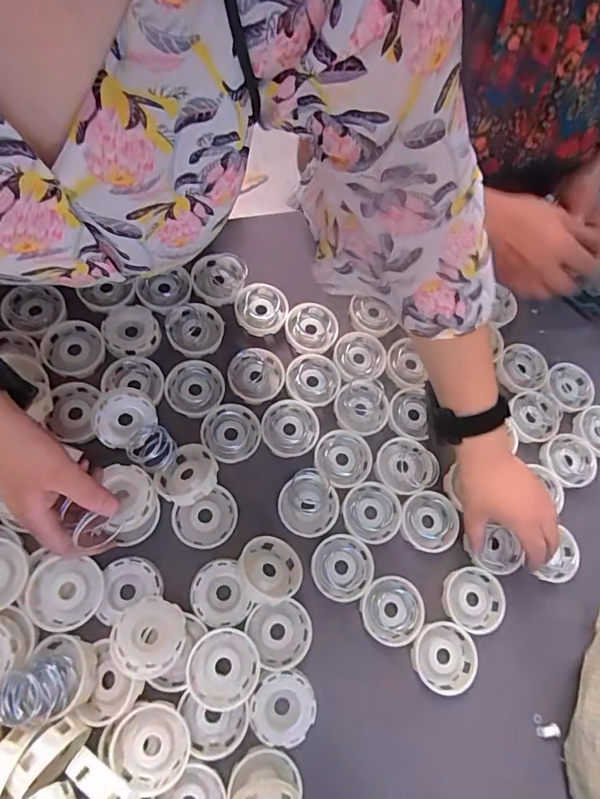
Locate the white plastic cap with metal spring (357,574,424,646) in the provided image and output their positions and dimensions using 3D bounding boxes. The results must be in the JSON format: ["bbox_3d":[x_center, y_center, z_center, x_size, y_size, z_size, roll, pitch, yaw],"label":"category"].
[{"bbox_3d":[0.089,0.205,0.461,0.059,0.022,0.060,0,65,-1],"label":"white plastic cap with metal spring"}]

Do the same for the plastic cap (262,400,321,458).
[{"bbox_3d":[-0.011,0.032,0.519,0.060,0.023,0.060,0,65,-1],"label":"plastic cap"}]

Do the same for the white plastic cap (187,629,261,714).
[{"bbox_3d":[-0.065,0.229,0.401,0.058,0.017,0.060,0,65,-1],"label":"white plastic cap"}]

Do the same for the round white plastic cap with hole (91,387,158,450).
[{"bbox_3d":[-0.173,0.016,0.462,0.058,0.023,0.051,-36,111,-17],"label":"round white plastic cap with hole"}]

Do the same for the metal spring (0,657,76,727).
[{"bbox_3d":[-0.210,0.234,0.376,0.050,0.042,0.040,-16,67,-8],"label":"metal spring"}]

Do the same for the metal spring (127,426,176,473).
[{"bbox_3d":[-0.145,0.050,0.467,0.041,0.039,0.037,-39,72,-16],"label":"metal spring"}]

